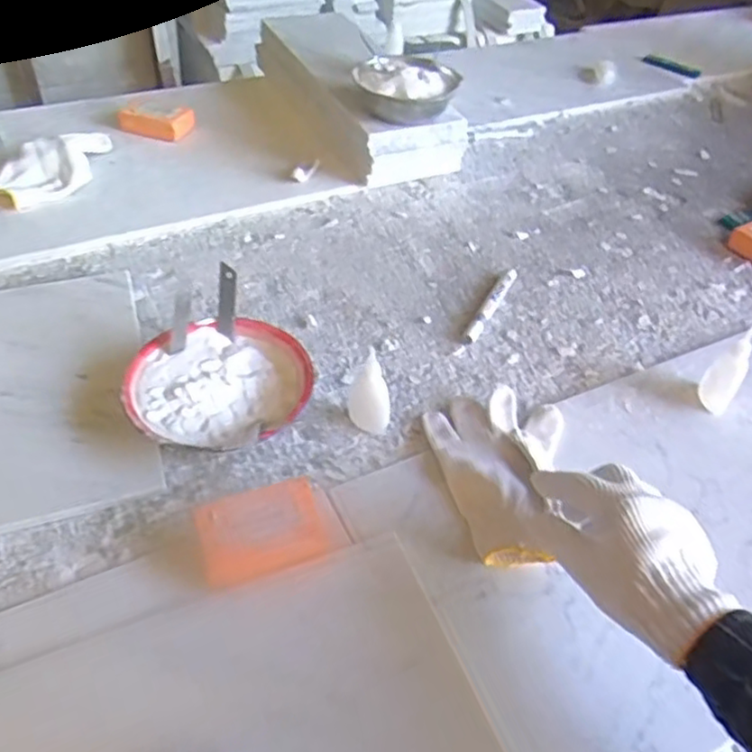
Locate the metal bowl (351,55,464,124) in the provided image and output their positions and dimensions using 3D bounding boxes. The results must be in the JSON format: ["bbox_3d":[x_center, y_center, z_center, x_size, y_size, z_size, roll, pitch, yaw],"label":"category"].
[{"bbox_3d":[0.039,-0.390,0.908,0.128,0.043,0.128,3,53,-5],"label":"metal bowl"}]

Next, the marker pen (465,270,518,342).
[{"bbox_3d":[0.134,-0.083,0.775,0.014,0.017,0.138,23,49,17],"label":"marker pen"}]

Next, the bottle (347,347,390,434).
[{"bbox_3d":[-0.005,0.015,0.617,0.037,0.088,0.030,4,53,-4],"label":"bottle"}]

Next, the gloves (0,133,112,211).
[{"bbox_3d":[-0.423,-0.278,0.875,0.087,0.038,0.184,16,46,9],"label":"gloves"}]

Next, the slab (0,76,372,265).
[{"bbox_3d":[-0.379,-0.291,0.915,0.636,0.029,0.347,-18,50,-20],"label":"slab"}]

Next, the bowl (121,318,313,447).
[{"bbox_3d":[-0.145,0.017,0.630,0.159,0.051,0.154,2,46,-2],"label":"bowl"}]

